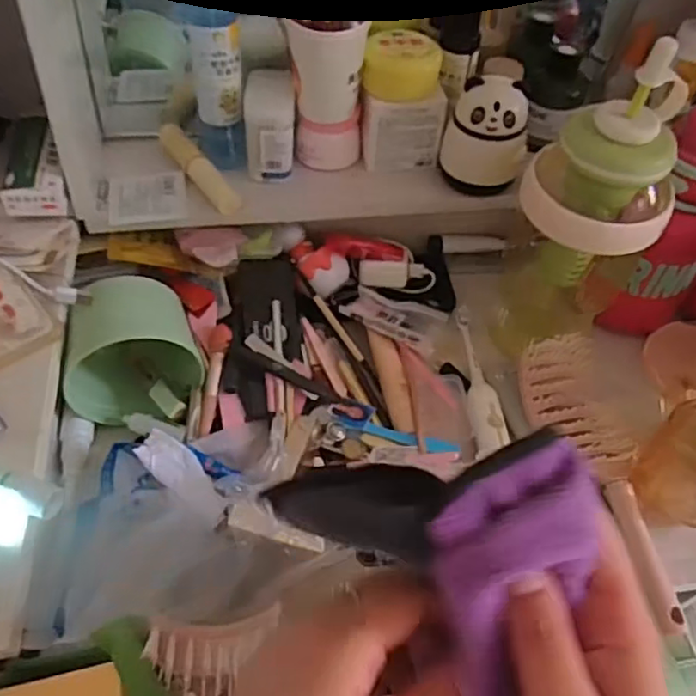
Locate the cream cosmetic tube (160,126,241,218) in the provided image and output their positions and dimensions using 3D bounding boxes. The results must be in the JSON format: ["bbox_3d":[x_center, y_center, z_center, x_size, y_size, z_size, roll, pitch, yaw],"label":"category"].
[{"bbox_3d":[-0.134,-0.163,0.573,0.024,0.025,0.117,-27,59,-23],"label":"cream cosmetic tube"}]

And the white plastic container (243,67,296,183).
[{"bbox_3d":[-0.070,-0.202,0.571,0.042,0.074,0.060,1,52,-3],"label":"white plastic container"}]

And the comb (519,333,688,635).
[{"bbox_3d":[0.203,0.097,0.504,0.077,0.046,0.238,-6,53,-8],"label":"comb"}]

